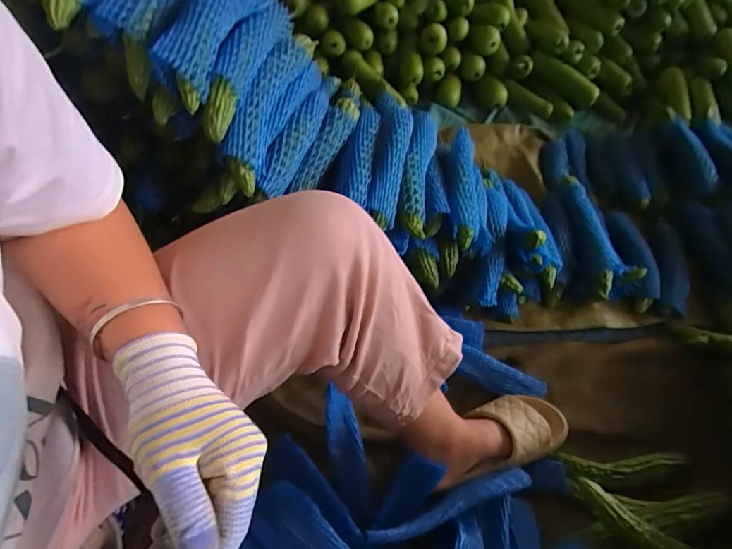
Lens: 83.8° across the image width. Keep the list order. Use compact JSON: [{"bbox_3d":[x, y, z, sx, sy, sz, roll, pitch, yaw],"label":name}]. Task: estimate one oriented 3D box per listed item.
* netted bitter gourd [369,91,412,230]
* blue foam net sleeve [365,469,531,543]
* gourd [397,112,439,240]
[{"bbox_3d":[0.040,-0.194,0.683,0.058,0.048,0.250,8,66,1],"label":"netted bitter gourd"},{"bbox_3d":[0.113,0.306,0.540,0.234,0.024,0.031,-14,55,-16],"label":"blue foam net sleeve"},{"bbox_3d":[0.091,-0.185,0.704,0.051,0.039,0.255,10,68,2],"label":"gourd"}]

